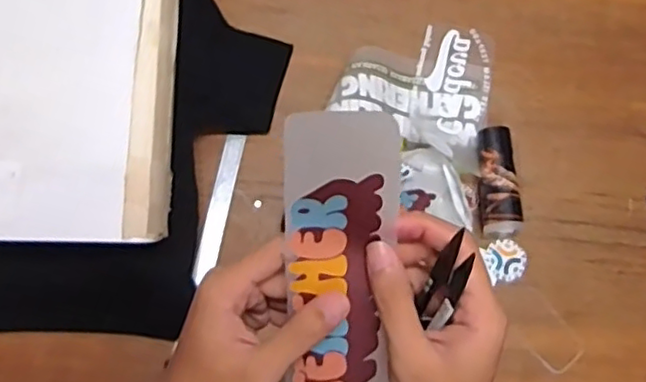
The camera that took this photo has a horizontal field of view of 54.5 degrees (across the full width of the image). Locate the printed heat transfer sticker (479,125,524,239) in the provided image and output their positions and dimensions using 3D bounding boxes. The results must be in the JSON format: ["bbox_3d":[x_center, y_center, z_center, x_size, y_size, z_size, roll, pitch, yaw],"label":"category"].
[{"bbox_3d":[0.234,-0.012,0.837,0.056,0.049,0.147,-2,77,-3],"label":"printed heat transfer sticker"}]

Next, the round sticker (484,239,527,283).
[{"bbox_3d":[0.243,0.092,0.833,0.052,0.006,0.055,1,73,-2],"label":"round sticker"}]

